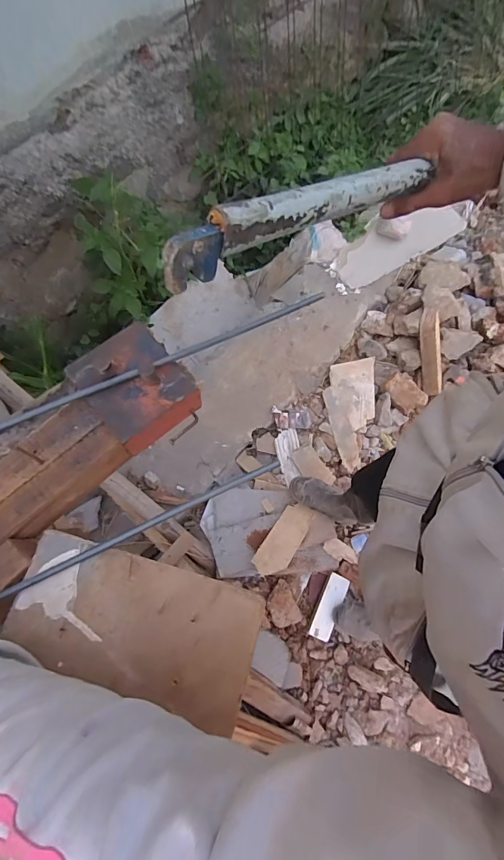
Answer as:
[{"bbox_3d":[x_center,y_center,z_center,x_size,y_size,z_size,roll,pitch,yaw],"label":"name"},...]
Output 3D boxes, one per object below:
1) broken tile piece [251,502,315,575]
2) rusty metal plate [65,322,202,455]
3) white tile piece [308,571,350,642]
[{"bbox_3d":[0.102,0.342,1.273,0.111,0.020,0.246,35,68,-6],"label":"broken tile piece"},{"bbox_3d":[-0.115,-0.043,0.406,0.092,0.052,0.109,-39,79,-12],"label":"rusty metal plate"},{"bbox_3d":[0.245,0.556,1.269,0.065,0.013,0.197,24,74,5],"label":"white tile piece"}]

